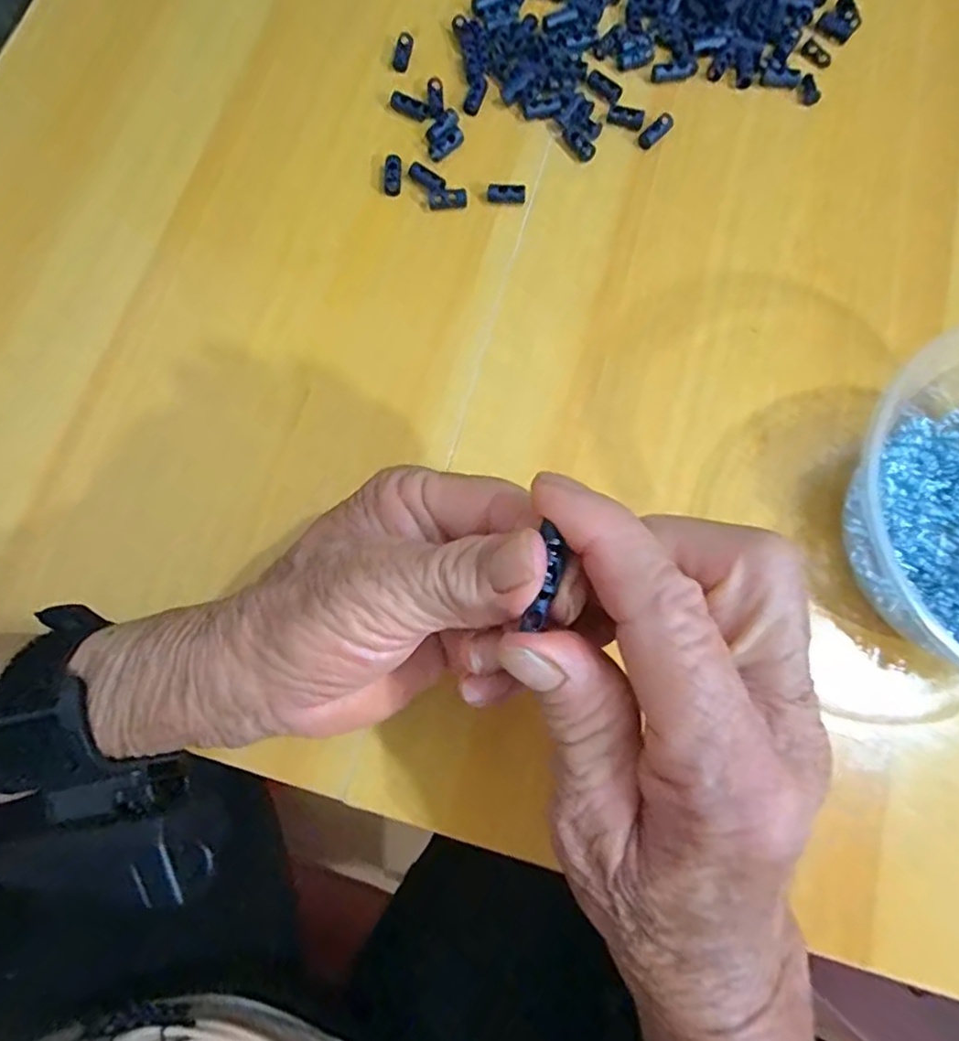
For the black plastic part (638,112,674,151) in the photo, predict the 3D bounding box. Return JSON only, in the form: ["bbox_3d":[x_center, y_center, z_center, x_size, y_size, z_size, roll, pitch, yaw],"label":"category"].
[{"bbox_3d":[0.088,-0.192,0.305,0.008,0.004,0.020,41,80,10],"label":"black plastic part"}]

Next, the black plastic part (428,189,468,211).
[{"bbox_3d":[-0.015,-0.155,0.298,0.018,0.004,0.009,-5,76,-1],"label":"black plastic part"}]

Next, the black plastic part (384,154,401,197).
[{"bbox_3d":[-0.042,-0.167,0.300,0.009,0.005,0.018,3,76,1],"label":"black plastic part"}]

